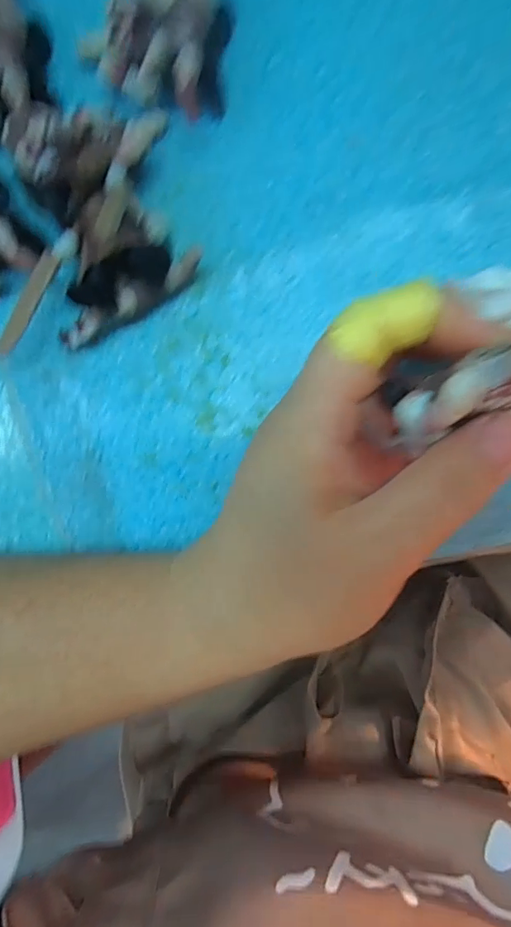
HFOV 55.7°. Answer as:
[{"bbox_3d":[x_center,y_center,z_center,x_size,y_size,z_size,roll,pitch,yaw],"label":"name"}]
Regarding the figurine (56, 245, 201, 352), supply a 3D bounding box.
[{"bbox_3d":[-0.051,-0.068,0.187,0.062,0.028,0.020,-27,93,8],"label":"figurine"}]

